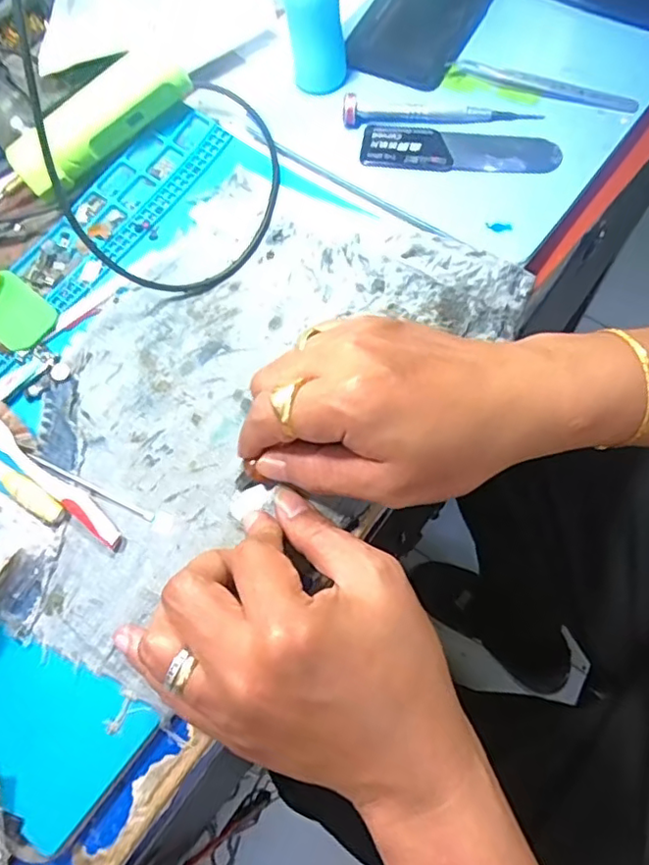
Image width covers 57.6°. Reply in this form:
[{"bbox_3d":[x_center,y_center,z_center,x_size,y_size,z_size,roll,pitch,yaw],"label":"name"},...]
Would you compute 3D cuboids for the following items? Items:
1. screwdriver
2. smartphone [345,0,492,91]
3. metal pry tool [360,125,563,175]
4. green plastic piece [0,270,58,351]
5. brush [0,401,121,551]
[{"bbox_3d":[0.073,-0.201,0.369,0.122,0.015,0.017,2,70,3],"label":"screwdriver"},{"bbox_3d":[0.076,-0.305,0.414,0.074,0.007,0.162,25,73,11],"label":"smartphone"},{"bbox_3d":[0.082,-0.173,0.363,0.117,0.007,0.030,7,69,6],"label":"metal pry tool"},{"bbox_3d":[-0.181,-0.070,0.347,0.046,0.004,0.037,30,74,12],"label":"green plastic piece"},{"bbox_3d":[-0.144,0.020,0.305,0.111,0.007,0.017,39,76,14],"label":"brush"}]

